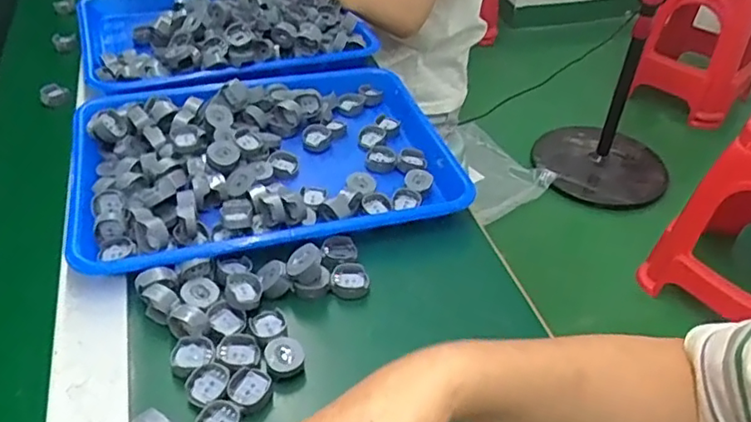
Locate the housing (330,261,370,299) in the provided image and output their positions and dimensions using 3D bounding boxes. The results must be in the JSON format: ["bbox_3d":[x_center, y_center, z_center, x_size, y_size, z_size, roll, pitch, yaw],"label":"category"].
[{"bbox_3d":[-0.020,0.056,0.479,0.029,0.014,0.032,5,43,3],"label":"housing"}]

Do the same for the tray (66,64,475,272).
[{"bbox_3d":[-0.103,-0.063,0.570,0.326,0.045,0.255,-11,44,-13],"label":"tray"}]

